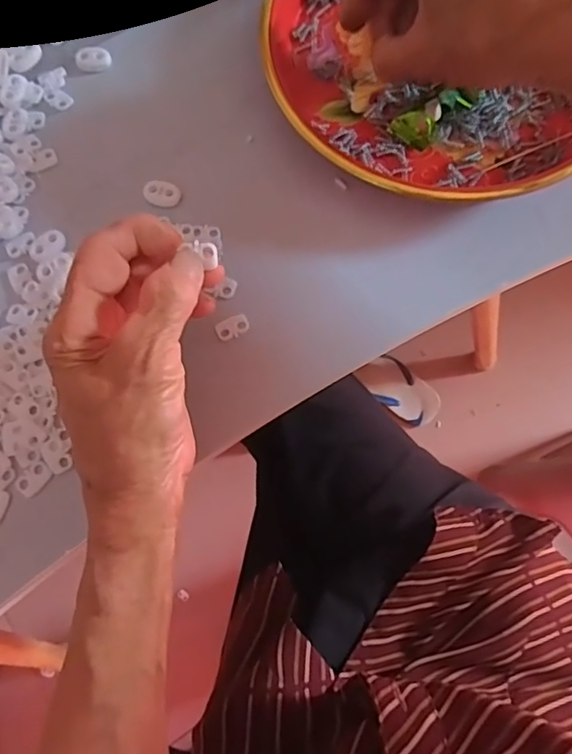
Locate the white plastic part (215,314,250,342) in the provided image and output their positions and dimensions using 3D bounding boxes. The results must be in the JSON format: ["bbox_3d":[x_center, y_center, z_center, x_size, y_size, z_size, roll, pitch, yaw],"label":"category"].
[{"bbox_3d":[-0.029,-0.028,0.308,0.019,0.004,0.011,-28,77,-5],"label":"white plastic part"}]

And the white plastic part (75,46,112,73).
[{"bbox_3d":[-0.122,-0.201,0.355,0.021,0.007,0.015,-14,76,-2],"label":"white plastic part"}]

